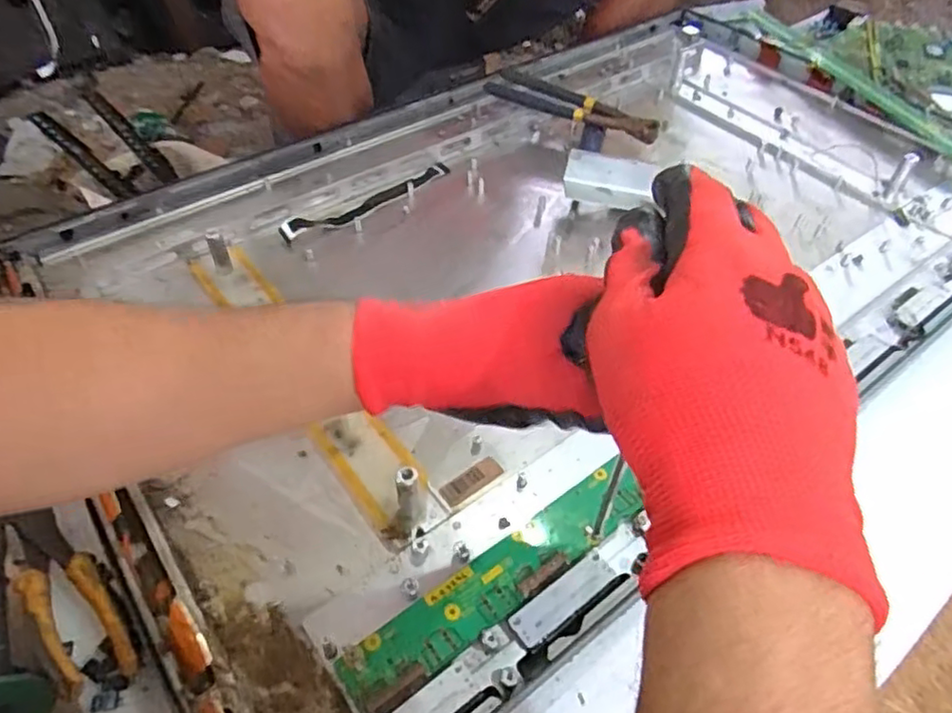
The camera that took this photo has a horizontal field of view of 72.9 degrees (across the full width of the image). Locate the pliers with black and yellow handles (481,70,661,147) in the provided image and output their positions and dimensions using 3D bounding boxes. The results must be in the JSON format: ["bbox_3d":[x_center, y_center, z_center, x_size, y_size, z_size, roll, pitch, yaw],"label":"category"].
[{"bbox_3d":[0.121,-0.312,0.817,0.223,0.034,0.048,24,53,20],"label":"pliers with black and yellow handles"}]

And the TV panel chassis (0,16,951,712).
[{"bbox_3d":[0.101,-0.128,0.670,0.976,0.043,0.594,-30,55,-24],"label":"TV panel chassis"}]

